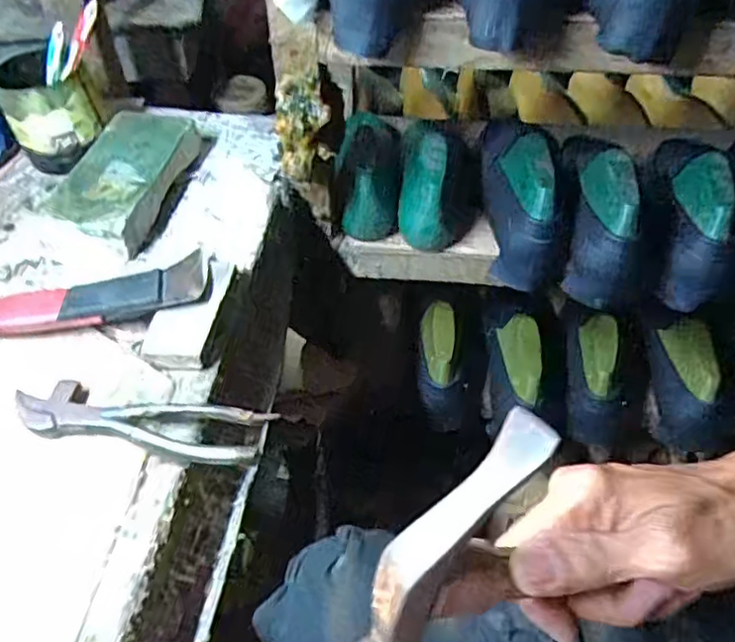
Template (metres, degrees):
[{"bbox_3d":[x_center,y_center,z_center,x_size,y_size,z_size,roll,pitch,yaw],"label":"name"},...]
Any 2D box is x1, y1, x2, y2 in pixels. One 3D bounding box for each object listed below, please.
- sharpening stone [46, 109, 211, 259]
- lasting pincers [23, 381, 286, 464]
[{"bbox_3d":[-0.235,-0.140,0.634,0.096,0.039,0.194,7,46,7],"label":"sharpening stone"},{"bbox_3d":[-0.159,0.069,0.454,0.182,0.027,0.046,10,47,10],"label":"lasting pincers"}]

